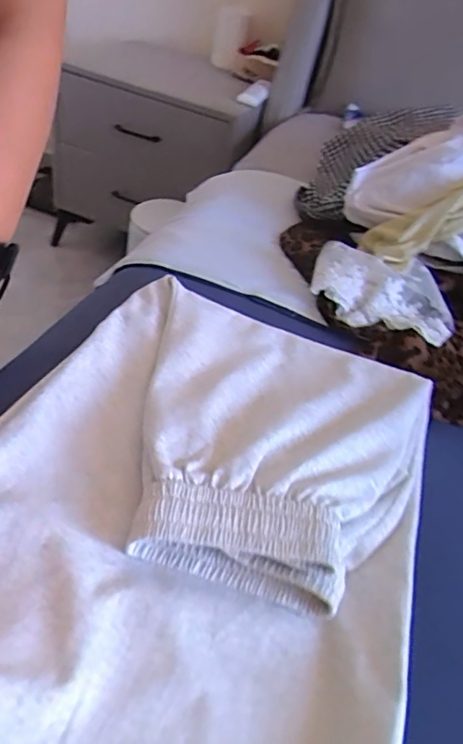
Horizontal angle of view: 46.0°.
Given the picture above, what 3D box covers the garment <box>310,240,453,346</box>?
[{"bbox_3d":[0.178,-0.096,0.645,0.165,0.062,0.090,21,41,9],"label":"garment"}]

